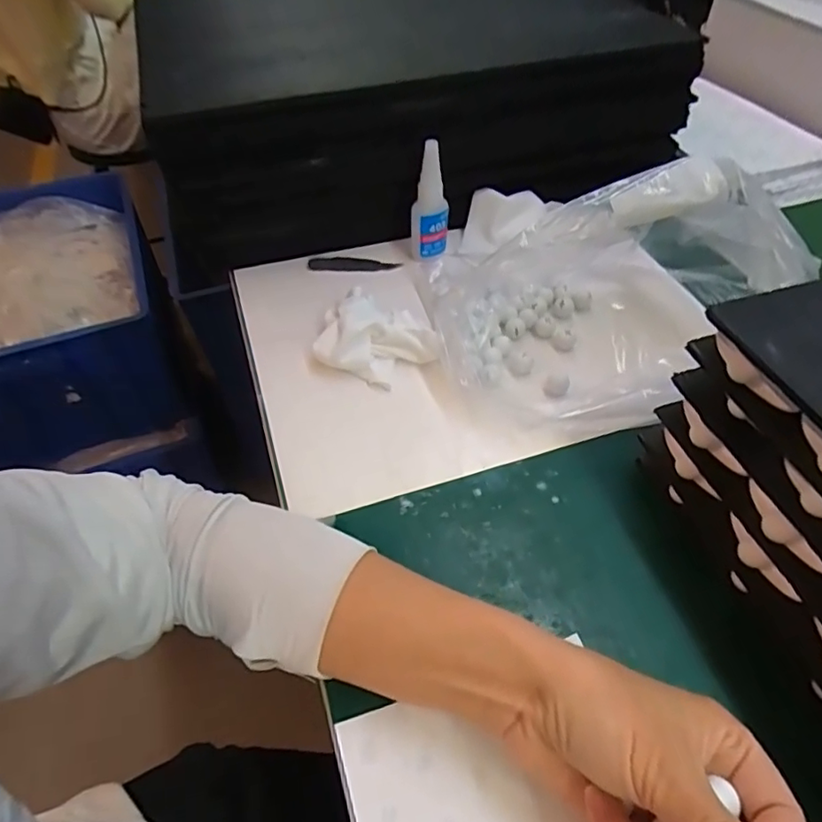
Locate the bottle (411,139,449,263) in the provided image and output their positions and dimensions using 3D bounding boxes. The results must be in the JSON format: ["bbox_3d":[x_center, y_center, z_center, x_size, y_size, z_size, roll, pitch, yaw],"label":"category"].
[{"bbox_3d":[0.016,-0.178,0.493,0.032,0.097,0.027,-3,49,0],"label":"bottle"}]

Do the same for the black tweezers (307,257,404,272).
[{"bbox_3d":[-0.051,-0.132,0.514,0.081,0.012,0.010,1,49,3],"label":"black tweezers"}]

